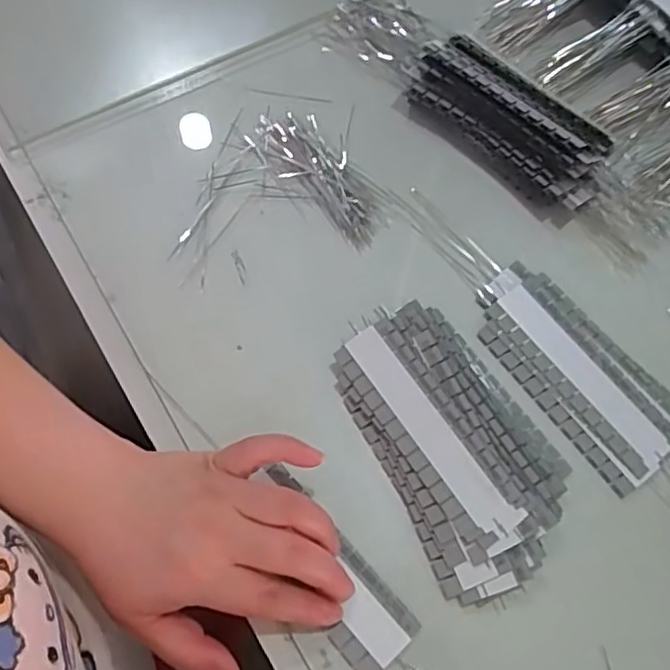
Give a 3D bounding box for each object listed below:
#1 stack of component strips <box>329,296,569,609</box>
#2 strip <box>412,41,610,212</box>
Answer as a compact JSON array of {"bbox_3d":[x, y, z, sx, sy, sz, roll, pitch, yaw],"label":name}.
[{"bbox_3d":[0.071,0.060,0.372,0.092,0.021,0.159,-25,72,-10],"label":"stack of component strips"},{"bbox_3d":[0.120,-0.149,0.445,0.056,0.036,0.152,-43,76,-15],"label":"strip"}]

